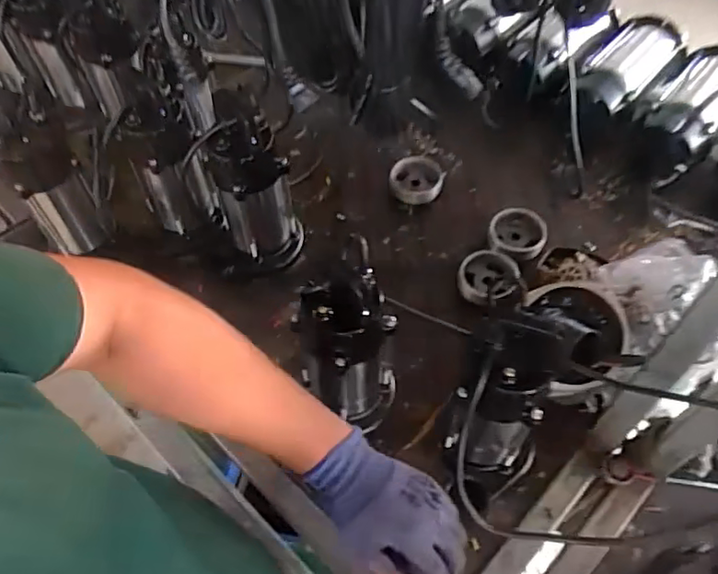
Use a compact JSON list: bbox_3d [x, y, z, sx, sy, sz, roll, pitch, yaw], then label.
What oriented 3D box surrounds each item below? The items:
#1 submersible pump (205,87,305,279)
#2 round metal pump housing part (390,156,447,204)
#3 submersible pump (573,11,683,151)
[{"bbox_3d":[-0.135,-0.132,0.822,0.102,0.246,0.096,-13,57,-7],"label":"submersible pump"},{"bbox_3d":[0.103,-0.186,1.052,0.096,0.031,0.095,-1,56,1],"label":"round metal pump housing part"},{"bbox_3d":[0.466,-0.378,1.073,0.113,0.082,0.273,36,64,22],"label":"submersible pump"}]

